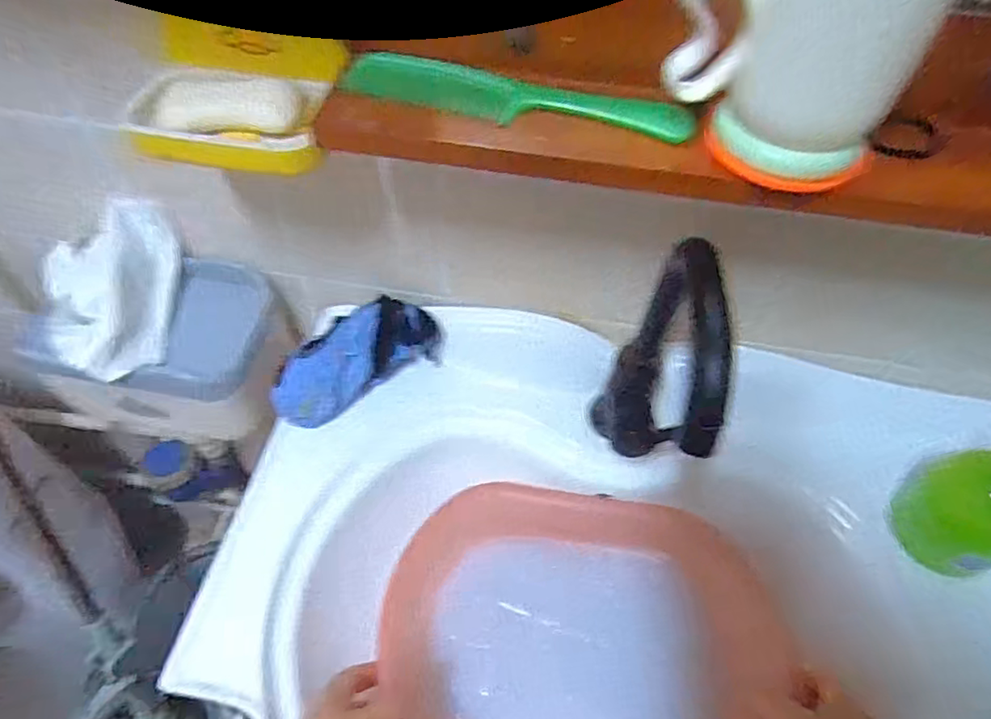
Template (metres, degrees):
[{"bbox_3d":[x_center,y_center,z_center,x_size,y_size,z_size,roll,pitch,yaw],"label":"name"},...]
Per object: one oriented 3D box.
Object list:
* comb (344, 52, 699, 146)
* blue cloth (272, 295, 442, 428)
[{"bbox_3d":[0.010,-0.157,0.366,0.212,0.012,0.032,15,56,8],"label":"comb"},{"bbox_3d":[-0.133,-0.002,0.584,0.166,0.055,0.073,-31,62,-22],"label":"blue cloth"}]

